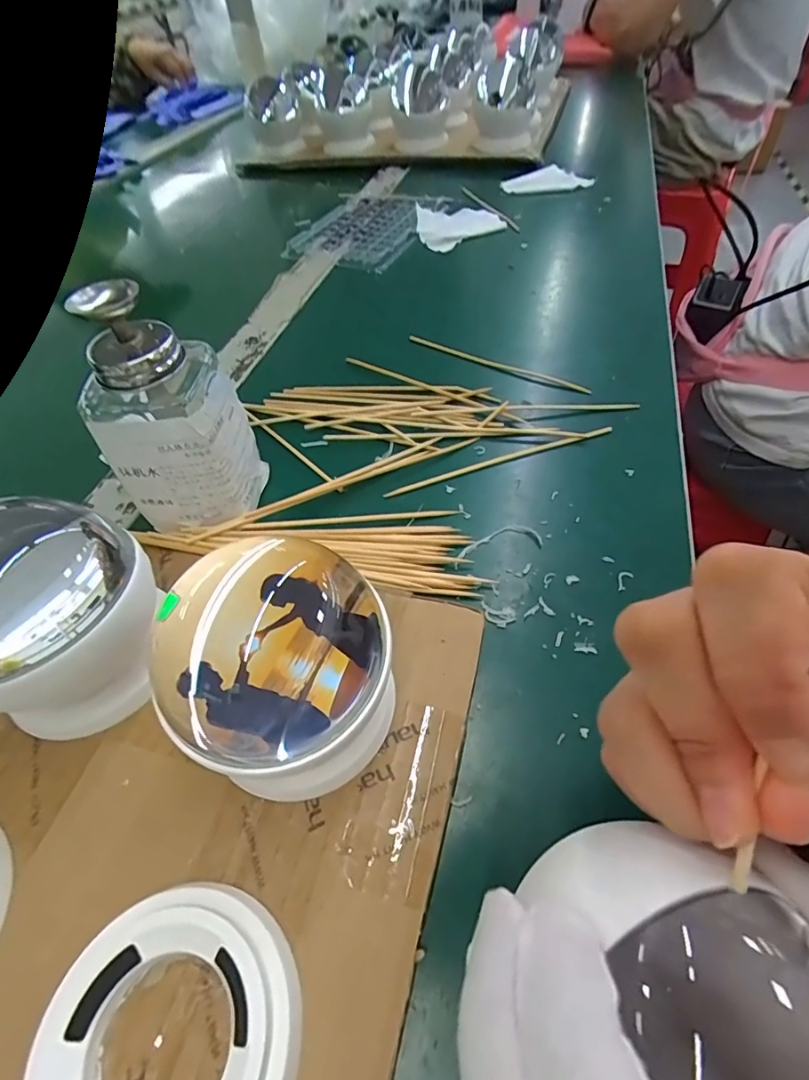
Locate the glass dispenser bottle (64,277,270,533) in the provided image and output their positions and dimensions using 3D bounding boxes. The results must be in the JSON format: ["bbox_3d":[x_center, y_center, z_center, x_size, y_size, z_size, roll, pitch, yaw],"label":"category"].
[{"bbox_3d":[-0.111,-0.060,0.243,0.052,0.117,0.049,-2,49,3],"label":"glass dispenser bottle"}]

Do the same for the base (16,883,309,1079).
[{"bbox_3d":[-0.064,0.138,0.139,0.068,0.013,0.069,-2,49,2],"label":"base"}]

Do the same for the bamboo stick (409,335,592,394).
[{"bbox_3d":[0.063,-0.127,0.362,0.142,0.005,0.006,25,56,23],"label":"bamboo stick"}]

